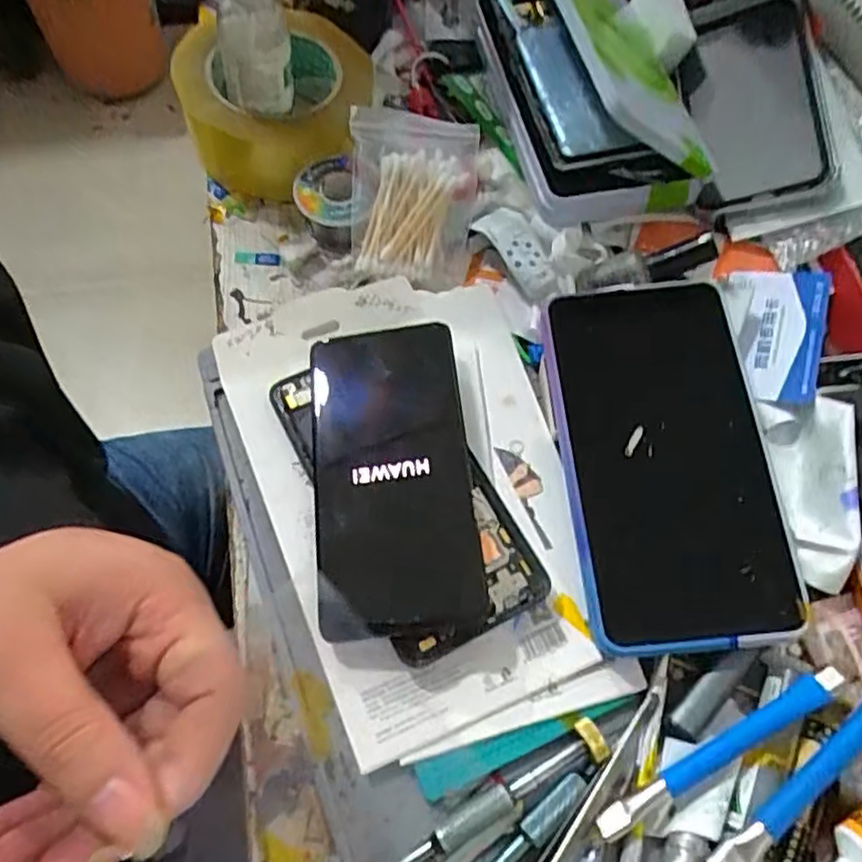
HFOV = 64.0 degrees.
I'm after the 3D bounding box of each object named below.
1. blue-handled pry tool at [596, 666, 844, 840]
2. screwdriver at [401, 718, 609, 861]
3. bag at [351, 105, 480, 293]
[{"bbox_3d":[0.128,0.139,0.301,0.125,0.013,0.012,-27,70,-10],"label":"blue-handled pry tool"},{"bbox_3d":[0.031,0.158,0.296,0.099,0.011,0.017,-28,71,-11],"label":"screwdriver"},{"bbox_3d":[-0.011,-0.146,0.412,0.074,0.032,0.117,6,65,-2],"label":"bag"}]

